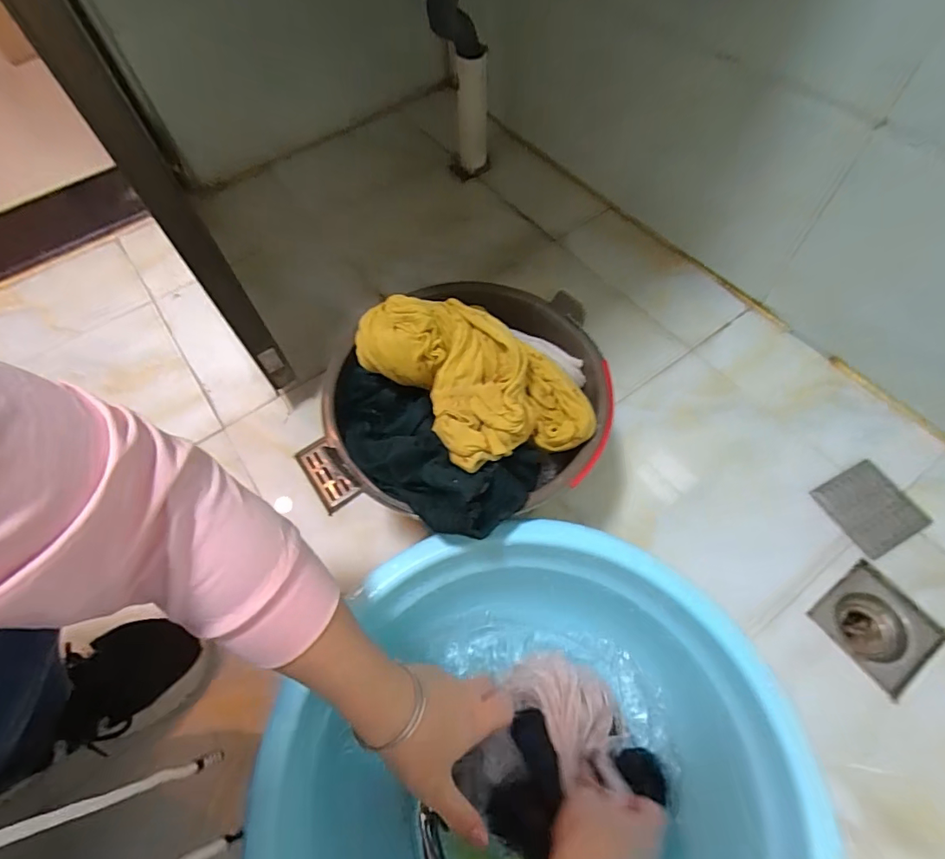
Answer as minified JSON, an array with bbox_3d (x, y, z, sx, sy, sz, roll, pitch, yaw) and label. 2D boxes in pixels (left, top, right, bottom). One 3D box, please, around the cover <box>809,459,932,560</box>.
[{"bbox_3d":[0.464,0.091,0.579,0.084,0.005,0.092,-31,67,-4],"label":"cover"}]

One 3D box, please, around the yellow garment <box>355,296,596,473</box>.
[{"bbox_3d":[0.005,-0.047,0.436,0.132,0.082,0.190,-40,65,-18],"label":"yellow garment"}]

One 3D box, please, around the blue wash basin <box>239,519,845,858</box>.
[{"bbox_3d":[0.049,0.282,0.410,0.368,0.168,0.361,-2,60,3],"label":"blue wash basin"}]

